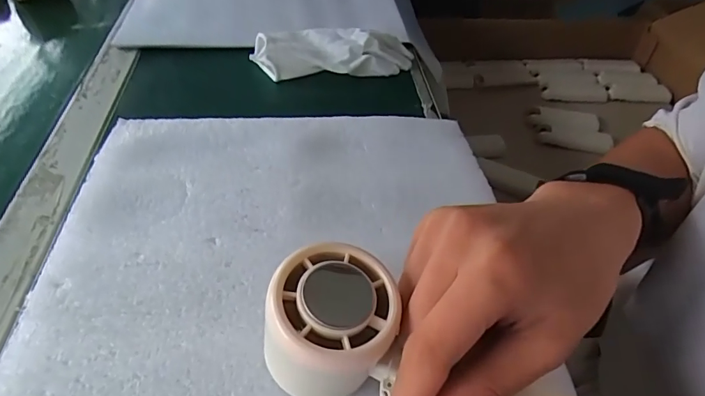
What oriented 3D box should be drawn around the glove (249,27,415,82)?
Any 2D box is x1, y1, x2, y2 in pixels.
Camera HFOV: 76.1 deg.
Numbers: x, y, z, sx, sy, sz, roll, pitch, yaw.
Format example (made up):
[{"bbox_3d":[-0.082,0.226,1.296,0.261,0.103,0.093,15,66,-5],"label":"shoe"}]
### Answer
[{"bbox_3d":[-0.017,-0.151,0.462,0.161,0.031,0.059,-4,45,-8],"label":"glove"}]

